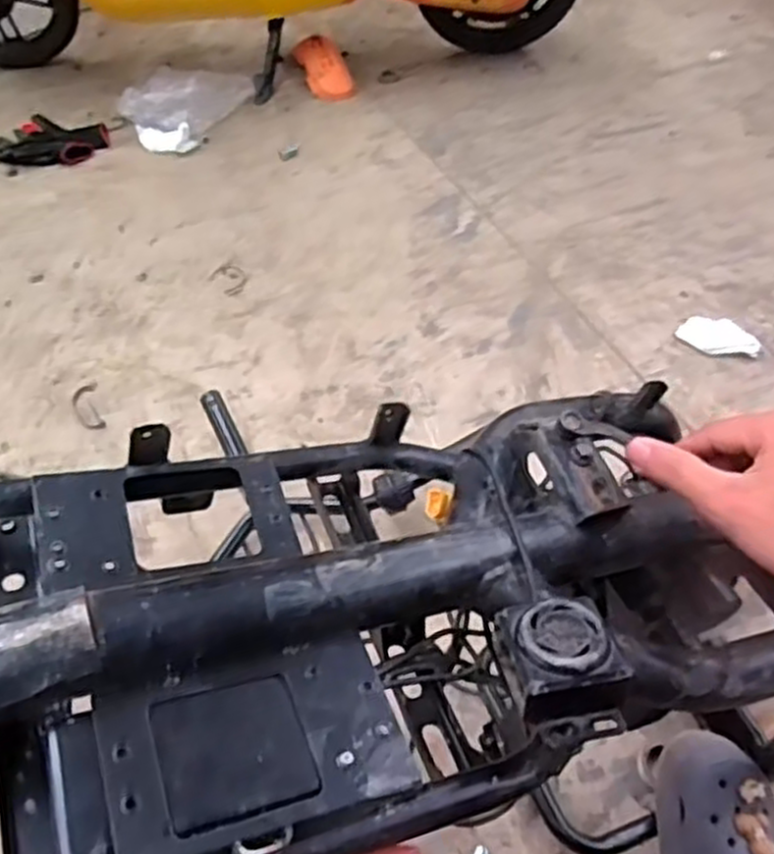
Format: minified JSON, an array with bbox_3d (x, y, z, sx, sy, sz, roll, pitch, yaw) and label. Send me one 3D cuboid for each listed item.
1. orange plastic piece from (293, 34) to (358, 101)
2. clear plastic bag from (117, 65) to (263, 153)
[{"bbox_3d":[-0.144,-0.839,1.798,0.105,0.052,0.238,-14,51,-10],"label":"orange plastic piece"},{"bbox_3d":[-0.461,-0.712,1.696,0.251,0.051,0.299,24,54,20],"label":"clear plastic bag"}]

